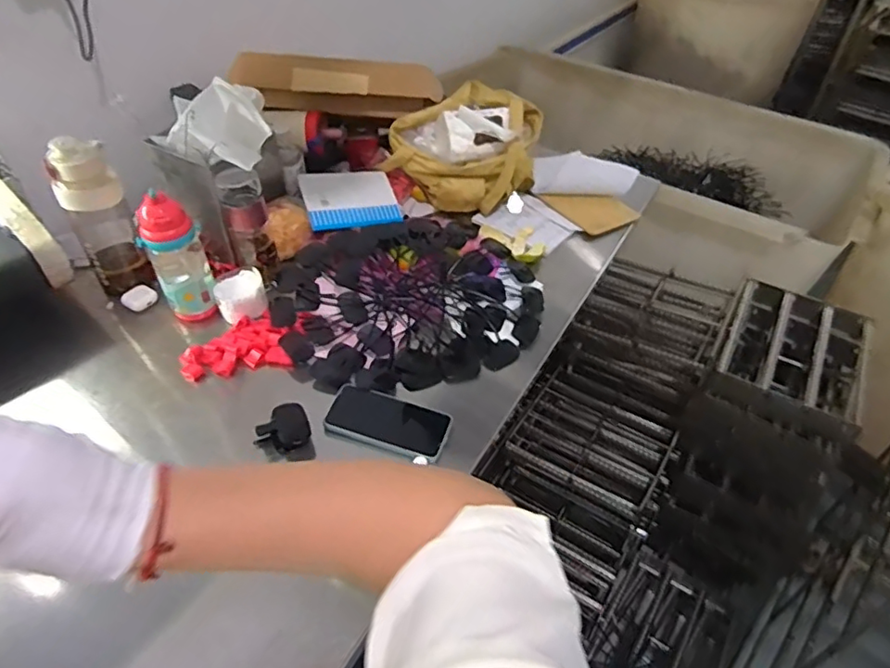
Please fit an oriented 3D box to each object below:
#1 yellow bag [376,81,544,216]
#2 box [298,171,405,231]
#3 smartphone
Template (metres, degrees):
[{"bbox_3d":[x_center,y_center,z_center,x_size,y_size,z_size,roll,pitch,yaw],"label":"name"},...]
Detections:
[{"bbox_3d":[0.037,-0.346,1.122,0.234,0.170,0.227,28,50,23],"label":"yellow bag"},{"bbox_3d":[-0.169,-0.244,1.051,0.166,0.046,0.122,-13,47,-16],"label":"box"},{"bbox_3d":[-0.075,0.116,0.775,0.157,0.014,0.077,12,45,9],"label":"smartphone"}]

